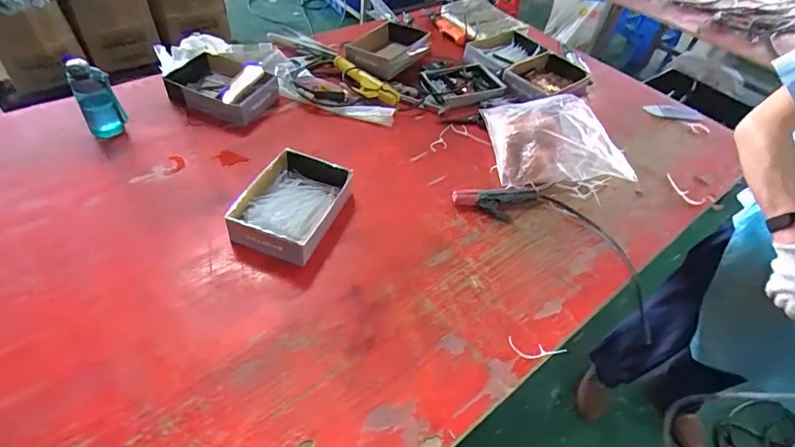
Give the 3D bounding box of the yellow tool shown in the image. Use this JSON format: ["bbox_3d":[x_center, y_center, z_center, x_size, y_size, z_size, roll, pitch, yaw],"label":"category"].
[{"bbox_3d":[-0.102,-0.424,1.336,0.245,0.038,0.086,40,53,12],"label":"yellow tool"}]

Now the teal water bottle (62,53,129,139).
[{"bbox_3d":[-0.660,-0.261,1.006,0.080,0.197,0.065,-23,53,-26],"label":"teal water bottle"}]

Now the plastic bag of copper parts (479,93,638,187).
[{"bbox_3d":[0.400,-0.232,1.189,0.331,0.105,0.294,-4,47,-11],"label":"plastic bag of copper parts"}]

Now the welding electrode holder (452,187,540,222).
[{"bbox_3d":[0.240,-0.047,1.050,0.215,0.028,0.089,-4,47,-11],"label":"welding electrode holder"}]

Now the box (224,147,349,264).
[{"bbox_3d":[-0.221,-0.040,0.958,0.184,0.071,0.247,17,47,9],"label":"box"}]

